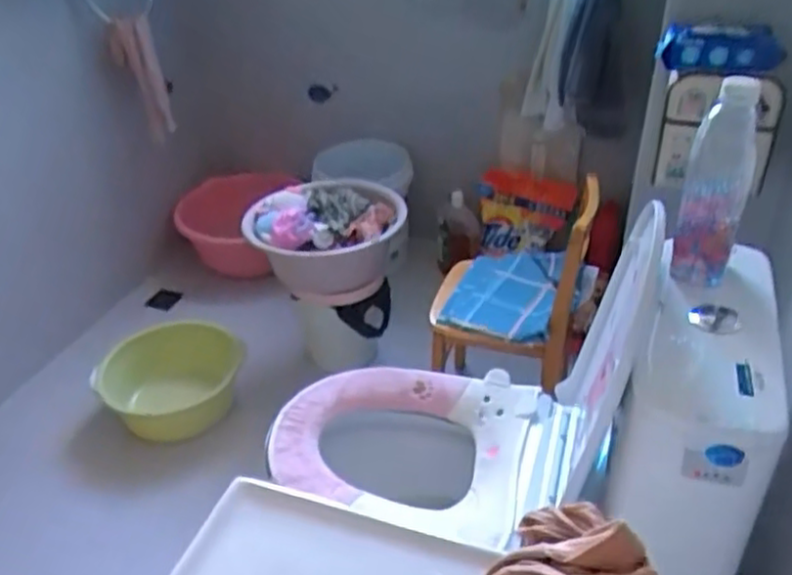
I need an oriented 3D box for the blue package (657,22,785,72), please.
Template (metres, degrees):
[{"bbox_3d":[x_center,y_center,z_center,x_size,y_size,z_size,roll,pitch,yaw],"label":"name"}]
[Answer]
[{"bbox_3d":[0.507,-0.373,1.120,0.187,0.077,0.054,7,36,13],"label":"blue package"}]

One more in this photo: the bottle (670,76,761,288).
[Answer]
[{"bbox_3d":[0.384,-0.123,0.855,0.072,0.243,0.071,14,38,21],"label":"bottle"}]

